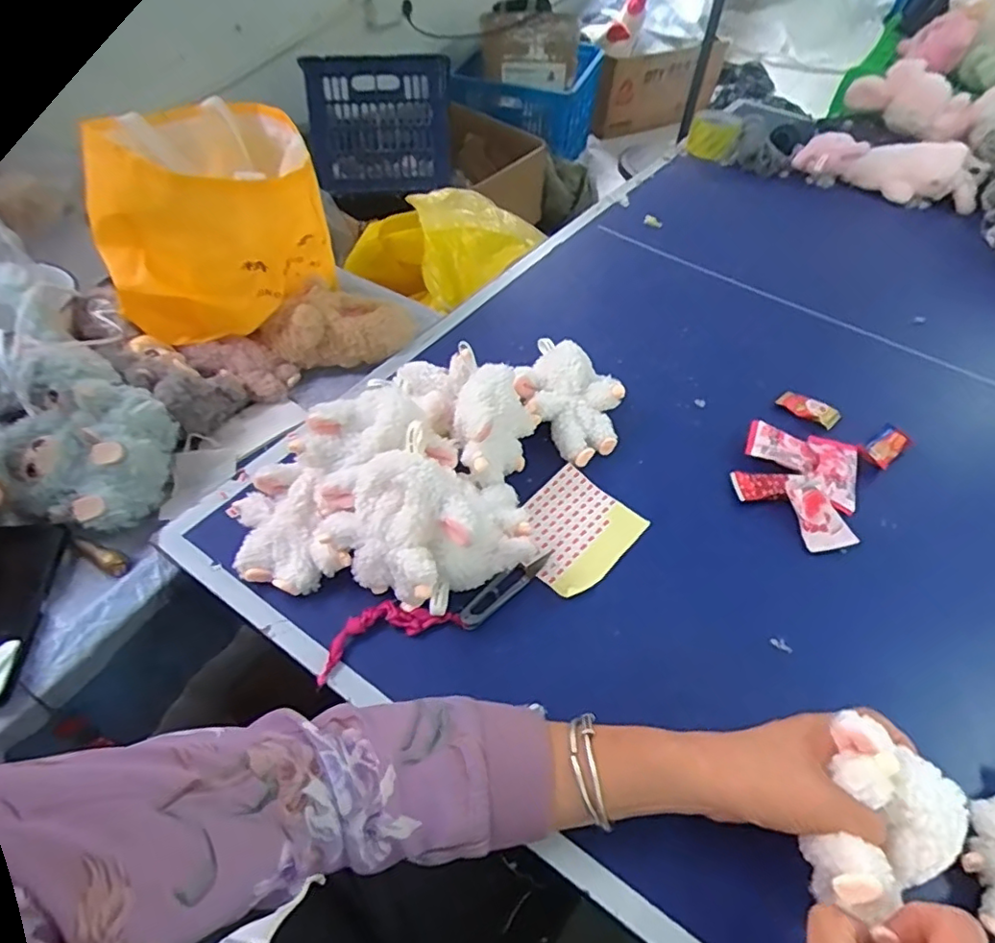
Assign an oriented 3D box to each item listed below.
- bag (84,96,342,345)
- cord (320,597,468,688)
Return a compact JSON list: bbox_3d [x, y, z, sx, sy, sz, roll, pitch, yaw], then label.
[{"bbox_3d":[-0.323,-0.296,0.669,0.231,0.166,0.252,-20,55,-20],"label":"bag"},{"bbox_3d":[-0.090,0.127,0.477,0.117,0.015,0.041,-17,54,-18],"label":"cord"}]

